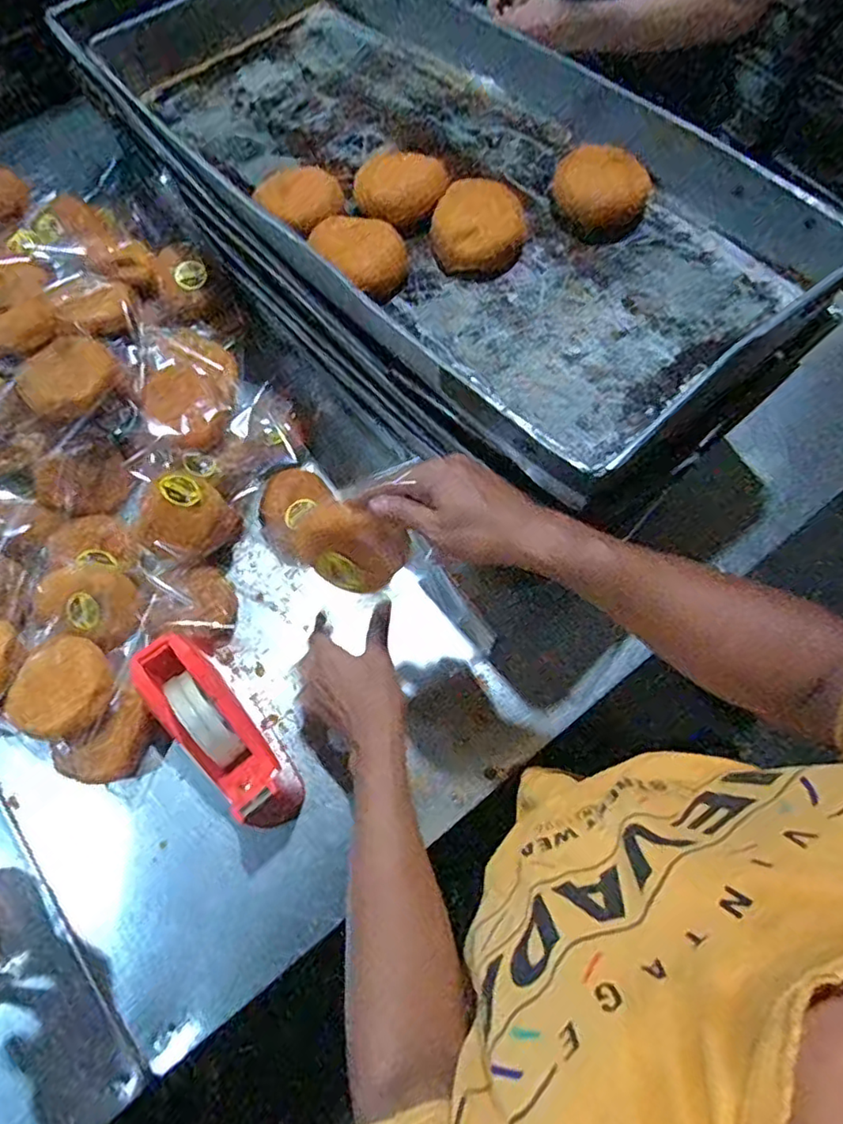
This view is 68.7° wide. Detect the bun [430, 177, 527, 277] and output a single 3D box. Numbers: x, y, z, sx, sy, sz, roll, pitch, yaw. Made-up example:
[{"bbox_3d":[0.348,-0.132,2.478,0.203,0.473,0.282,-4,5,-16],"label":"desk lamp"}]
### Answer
[{"bbox_3d":[0.057,-0.337,0.622,0.089,0.039,0.085,0,70,0],"label":"bun"}]

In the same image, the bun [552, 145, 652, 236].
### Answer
[{"bbox_3d":[0.182,-0.380,0.633,0.095,0.052,0.095,17,71,6],"label":"bun"}]

